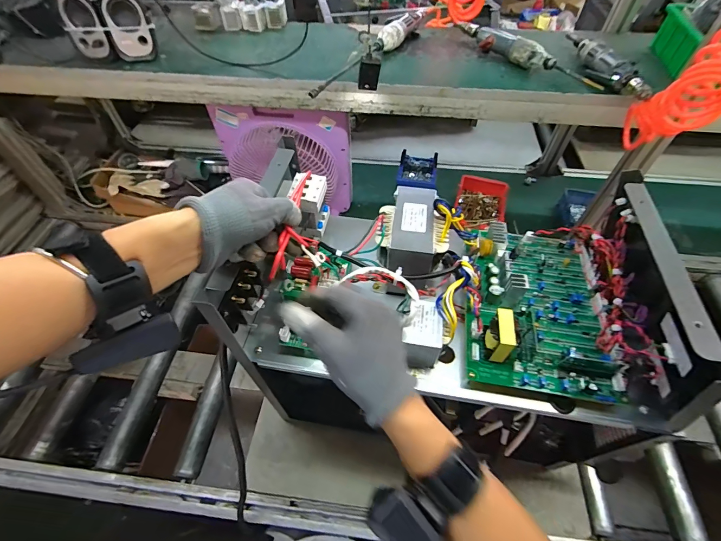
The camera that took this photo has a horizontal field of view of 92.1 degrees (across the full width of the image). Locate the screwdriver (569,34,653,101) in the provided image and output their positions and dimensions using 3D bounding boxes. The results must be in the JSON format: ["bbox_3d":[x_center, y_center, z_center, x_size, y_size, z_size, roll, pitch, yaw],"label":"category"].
[{"bbox_3d":[0.458,-0.394,0.660,0.033,0.042,0.265,-5,53,-3],"label":"screwdriver"}]

